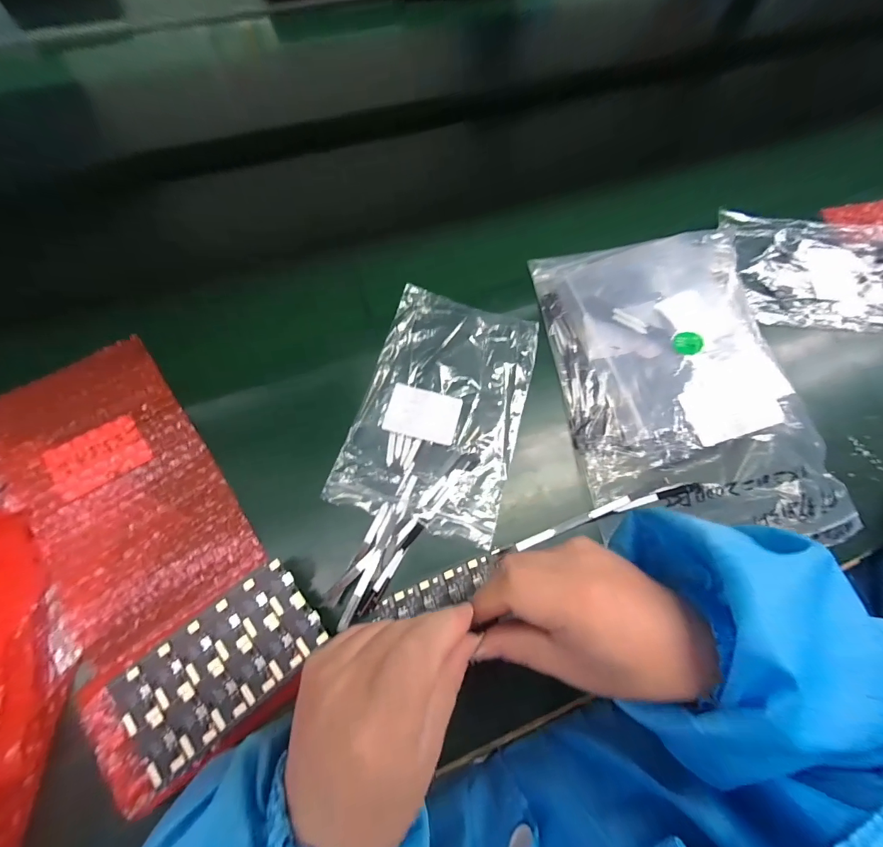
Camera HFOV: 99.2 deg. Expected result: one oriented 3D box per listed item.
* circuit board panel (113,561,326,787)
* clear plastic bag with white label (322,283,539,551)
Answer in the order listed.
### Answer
[{"bbox_3d":[-0.158,0.174,0.273,0.133,0.004,0.074,-37,77,-16],"label":"circuit board panel"},{"bbox_3d":[0.001,-0.019,0.367,0.153,0.017,0.231,16,70,3],"label":"clear plastic bag with white label"}]

